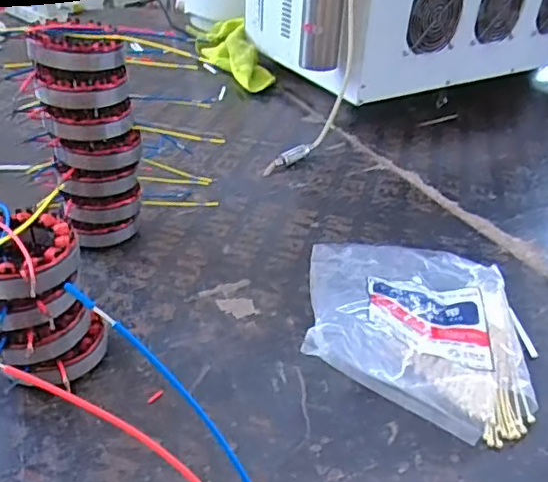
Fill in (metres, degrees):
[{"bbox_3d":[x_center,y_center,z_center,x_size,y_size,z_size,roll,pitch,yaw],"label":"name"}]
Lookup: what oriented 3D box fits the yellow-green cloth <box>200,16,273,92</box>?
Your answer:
[{"bbox_3d":[-0.083,-0.379,1.138,0.097,0.071,0.266,-8,38,-19],"label":"yellow-green cloth"}]

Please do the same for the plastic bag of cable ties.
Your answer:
[{"bbox_3d":[0.132,0.060,0.534,0.207,0.065,0.253,9,35,5],"label":"plastic bag of cable ties"}]

